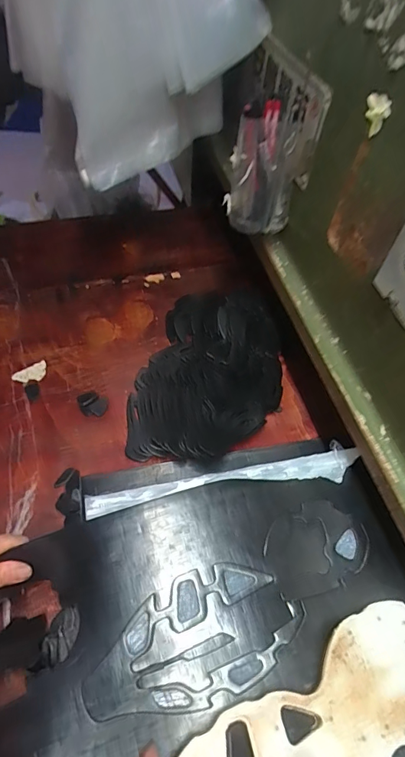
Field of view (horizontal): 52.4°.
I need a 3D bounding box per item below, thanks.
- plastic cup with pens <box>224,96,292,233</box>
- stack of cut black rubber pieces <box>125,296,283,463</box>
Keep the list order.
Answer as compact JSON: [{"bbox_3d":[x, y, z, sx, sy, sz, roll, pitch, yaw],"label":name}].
[{"bbox_3d":[0.071,-0.246,0.484,0.077,0.114,0.091,11,54,4],"label":"plastic cup with pens"},{"bbox_3d":[0.012,-0.013,0.538,0.177,0.037,0.256,11,54,4],"label":"stack of cut black rubber pieces"}]

